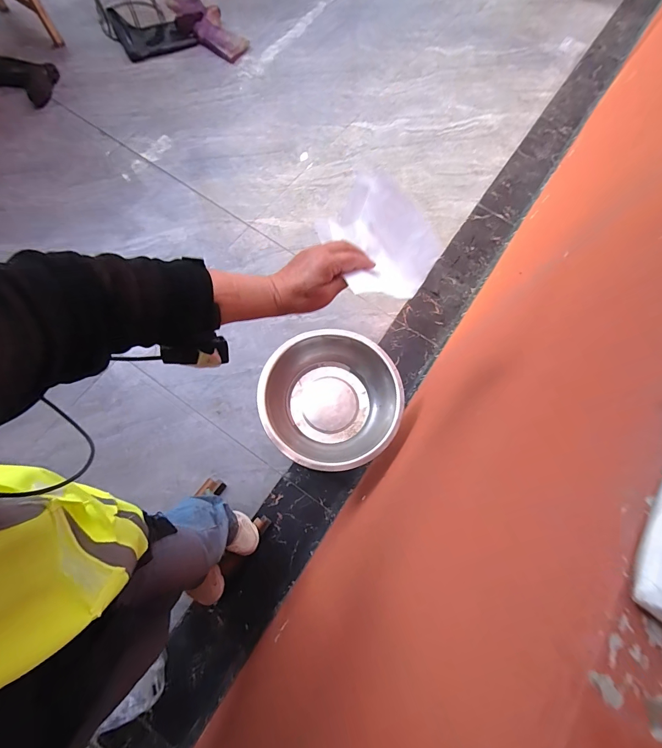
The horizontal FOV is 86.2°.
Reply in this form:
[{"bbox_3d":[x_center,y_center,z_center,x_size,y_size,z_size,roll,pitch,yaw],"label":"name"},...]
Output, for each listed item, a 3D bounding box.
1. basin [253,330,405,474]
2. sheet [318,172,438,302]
[{"bbox_3d":[0.002,0.066,0.933,0.349,0.117,0.346,1,72,-4],"label":"basin"},{"bbox_3d":[0.048,-0.163,0.421,0.091,0.076,0.154,-20,75,-8],"label":"sheet"}]

